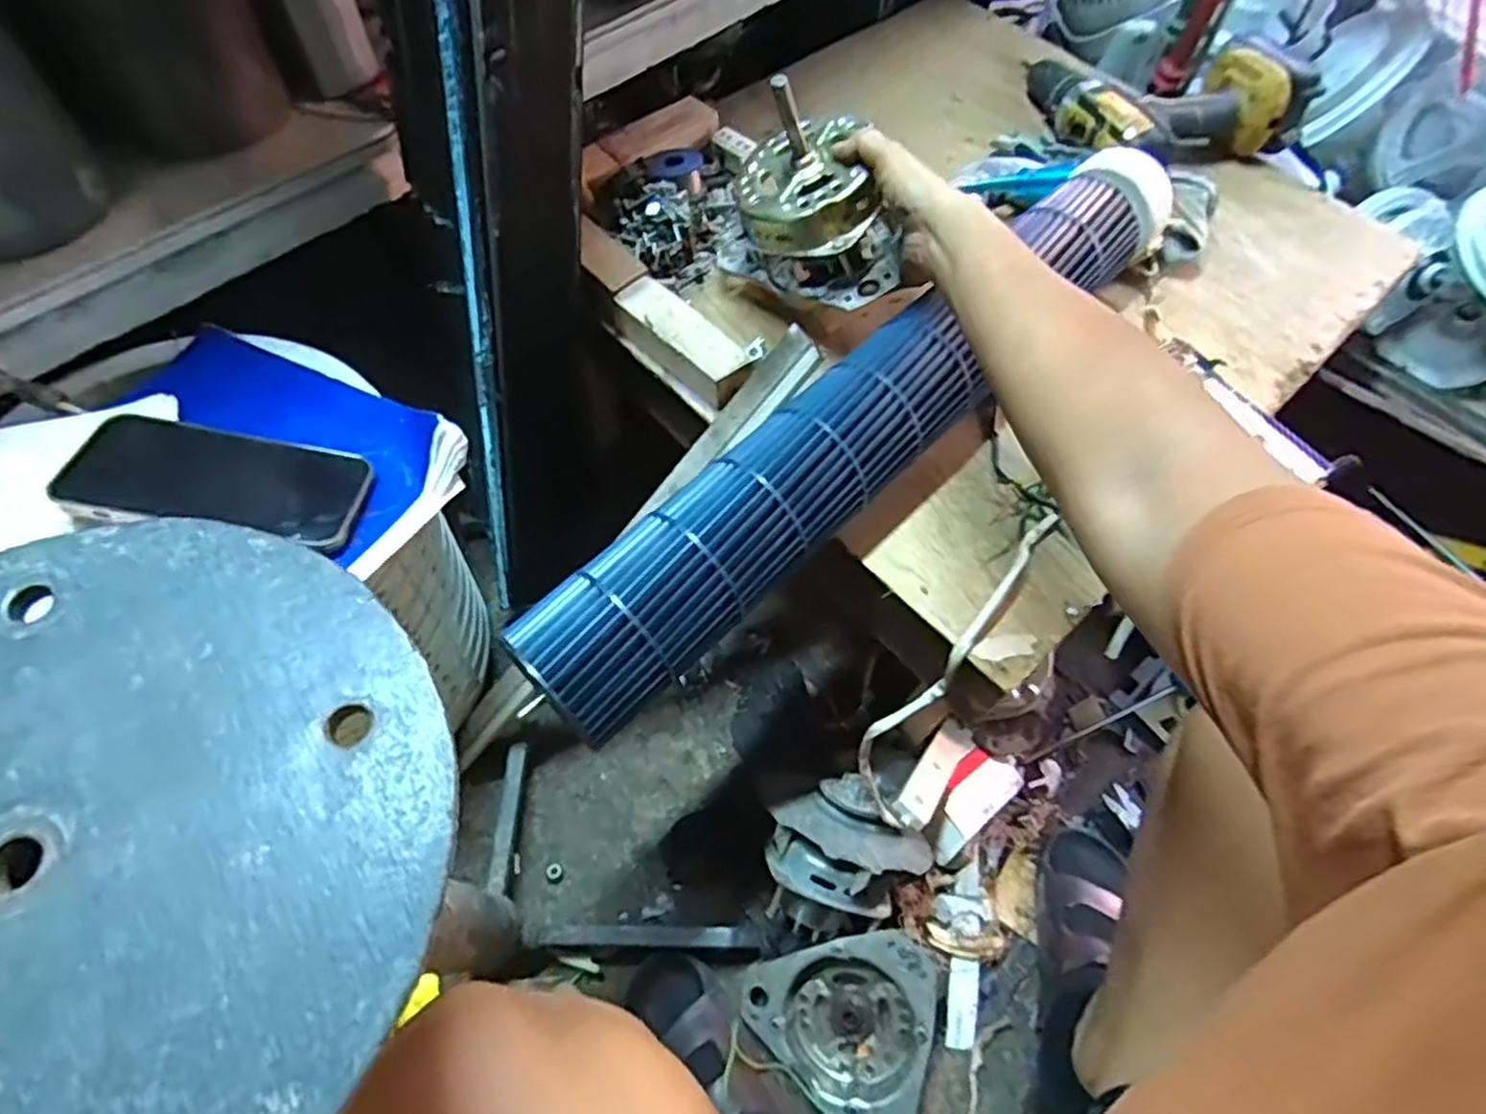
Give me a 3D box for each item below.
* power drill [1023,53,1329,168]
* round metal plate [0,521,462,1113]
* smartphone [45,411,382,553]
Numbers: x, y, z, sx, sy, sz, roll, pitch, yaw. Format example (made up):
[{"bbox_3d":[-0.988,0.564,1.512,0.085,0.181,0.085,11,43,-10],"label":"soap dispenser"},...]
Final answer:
[{"bbox_3d":[0.398,-0.454,0.724,0.177,0.074,0.193,-17,62,-11],"label":"power drill"},{"bbox_3d":[-0.190,0.083,0.203,0.206,0.010,0.201,1,60,-2],"label":"round metal plate"},{"bbox_3d":[-0.332,-0.048,0.467,0.169,0.011,0.082,12,53,-8],"label":"smartphone"}]

